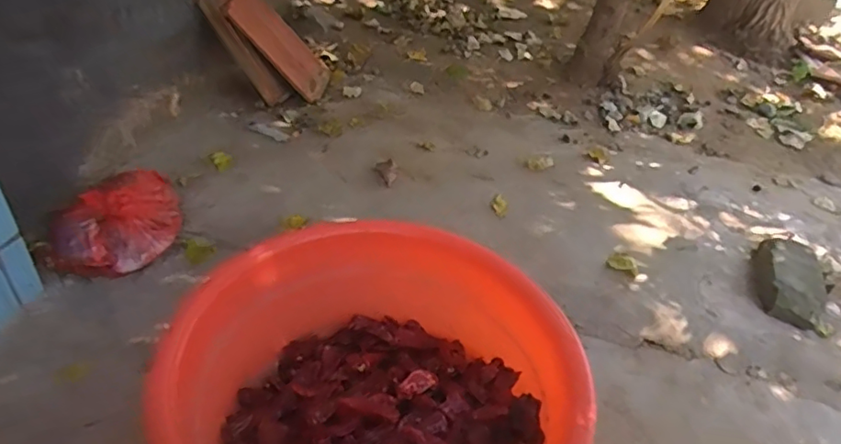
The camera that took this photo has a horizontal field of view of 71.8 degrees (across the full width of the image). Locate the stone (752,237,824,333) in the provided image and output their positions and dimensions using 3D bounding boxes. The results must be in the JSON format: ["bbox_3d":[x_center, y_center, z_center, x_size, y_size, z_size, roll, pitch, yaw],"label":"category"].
[{"bbox_3d":[0.817,0.122,1.290,0.129,0.064,0.233,19,39,15],"label":"stone"}]

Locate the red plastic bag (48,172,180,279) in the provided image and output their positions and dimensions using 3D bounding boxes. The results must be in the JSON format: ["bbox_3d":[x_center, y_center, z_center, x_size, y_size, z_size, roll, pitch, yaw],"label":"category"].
[{"bbox_3d":[-0.633,-0.013,1.231,0.197,0.108,0.278,15,39,10],"label":"red plastic bag"}]

